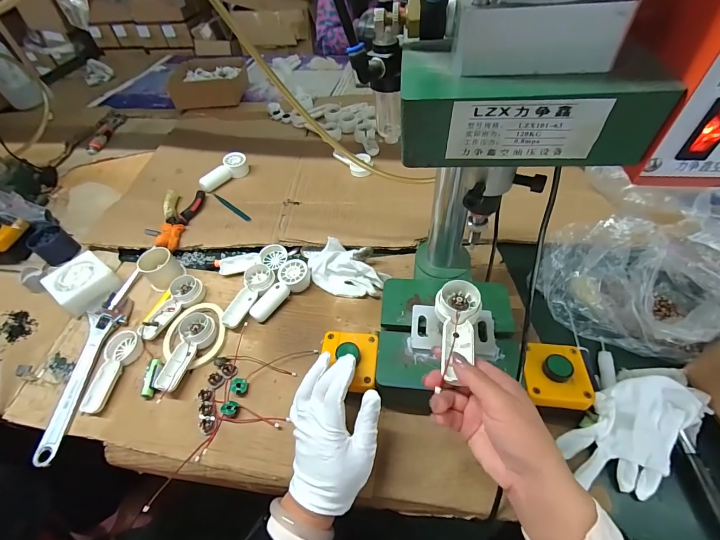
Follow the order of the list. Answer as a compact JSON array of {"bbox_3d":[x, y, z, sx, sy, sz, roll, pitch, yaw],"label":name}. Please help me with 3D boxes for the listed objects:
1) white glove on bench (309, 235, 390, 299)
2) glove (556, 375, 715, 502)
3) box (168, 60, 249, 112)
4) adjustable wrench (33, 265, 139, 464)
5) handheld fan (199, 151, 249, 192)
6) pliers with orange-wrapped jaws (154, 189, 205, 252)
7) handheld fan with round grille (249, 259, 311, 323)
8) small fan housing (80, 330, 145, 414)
[{"bbox_3d":[-0.022,0.000,0.556,0.133,0.033,0.082,20,53,21],"label":"white glove on bench"},{"bbox_3d":[0.297,0.168,0.376,0.163,0.056,0.089,-30,53,-20],"label":"glove"},{"bbox_3d":[-0.427,-0.550,1.024,0.203,0.069,0.239,-9,49,-3],"label":"box"},{"bbox_3d":[-0.384,0.118,0.507,0.053,0.015,0.278,-7,49,-2],"label":"adjustable wrench"},{"bbox_3d":[-0.285,-0.199,0.739,0.034,0.045,0.115,24,55,23],"label":"handheld fan"},{"bbox_3d":[-0.332,-0.096,0.651,0.065,0.021,0.158,-7,49,-2],"label":"pliers with orange-wrapped jaws"},{"bbox_3d":[-0.121,0.031,0.536,0.046,0.026,0.108,22,54,22],"label":"handheld fan with round grille"},{"bbox_3d":[-0.335,0.132,0.483,0.055,0.015,0.113,-4,49,1],"label":"small fan housing"}]

